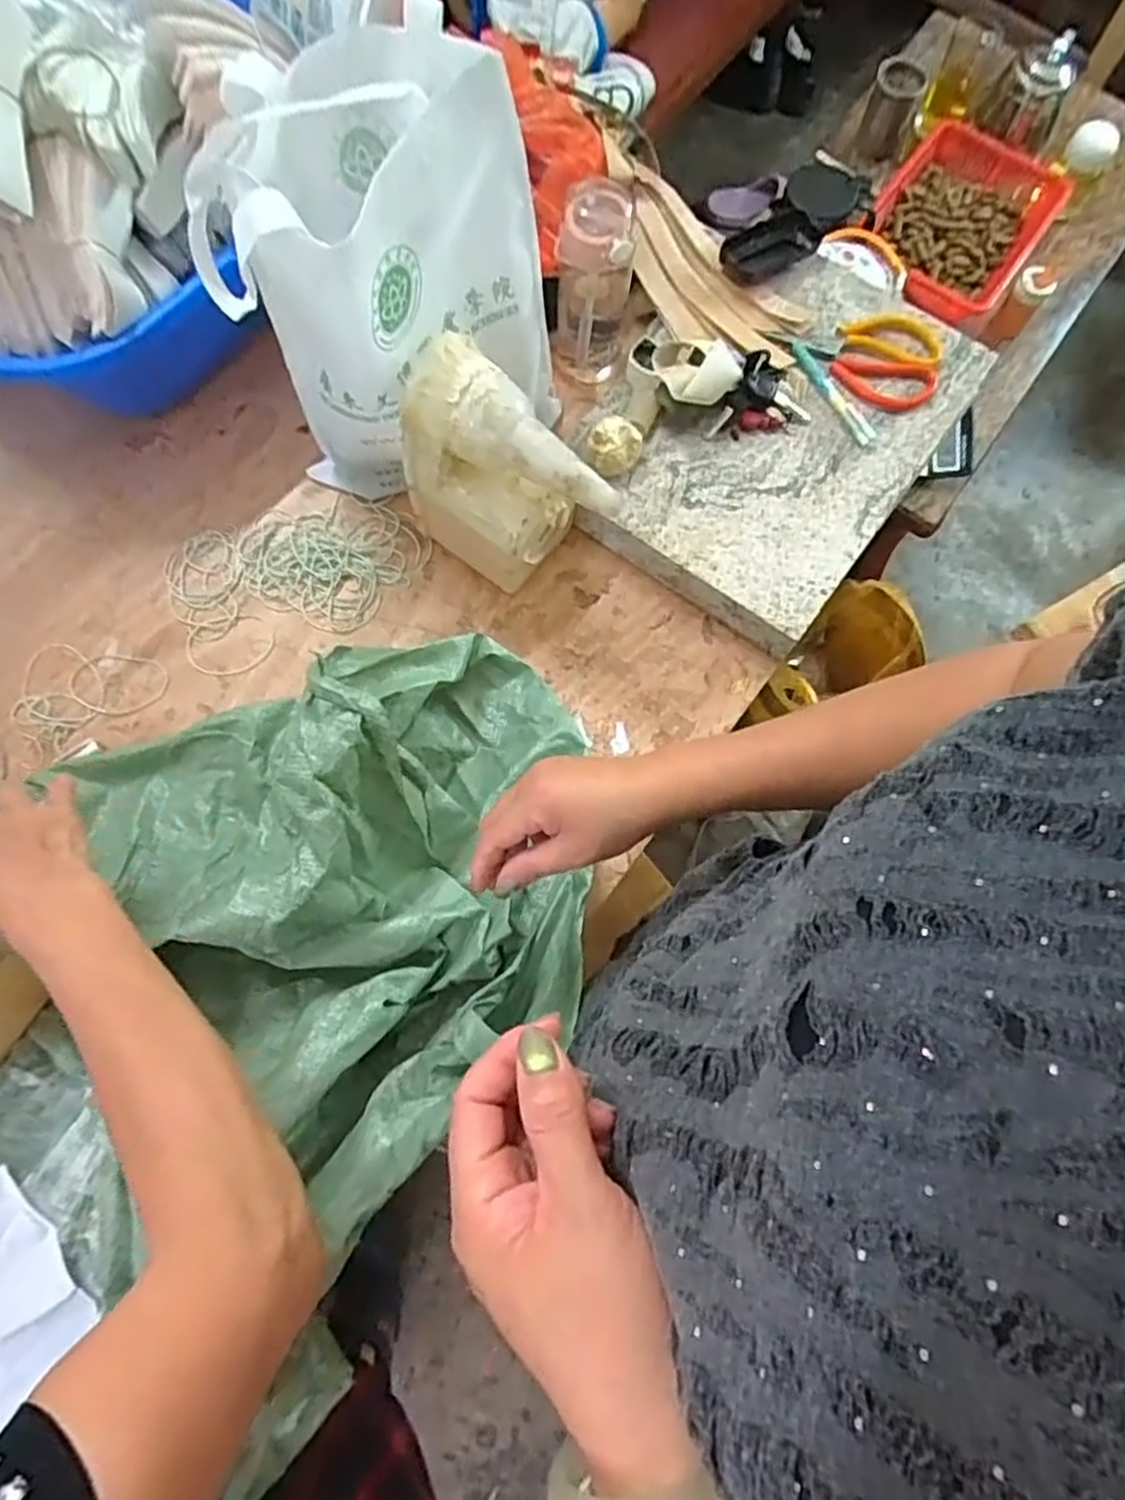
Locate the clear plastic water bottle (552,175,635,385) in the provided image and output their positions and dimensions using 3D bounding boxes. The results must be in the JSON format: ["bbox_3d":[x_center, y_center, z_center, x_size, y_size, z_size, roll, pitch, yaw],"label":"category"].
[{"bbox_3d":[0.031,-0.449,0.714,0.073,0.179,0.070,4,75,1],"label":"clear plastic water bottle"}]

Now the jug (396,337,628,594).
[{"bbox_3d":[-0.043,-0.217,0.641,0.176,0.208,0.091,37,77,9],"label":"jug"}]

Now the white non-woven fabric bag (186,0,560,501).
[{"bbox_3d":[-0.132,-0.366,0.622,0.225,0.321,0.207,8,75,2],"label":"white non-woven fabric bag"}]

